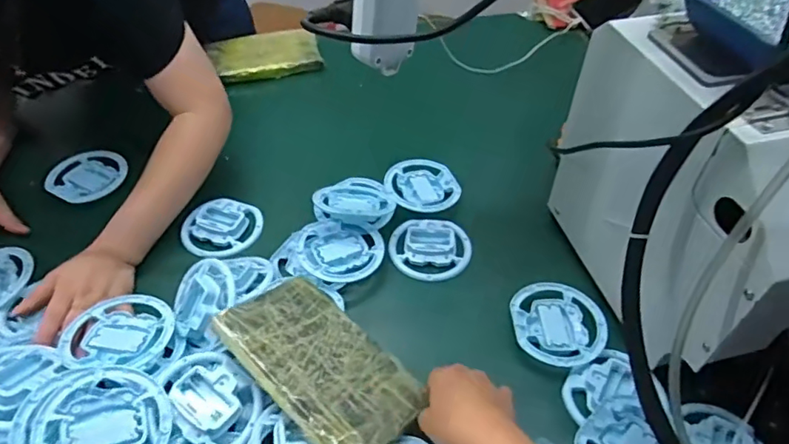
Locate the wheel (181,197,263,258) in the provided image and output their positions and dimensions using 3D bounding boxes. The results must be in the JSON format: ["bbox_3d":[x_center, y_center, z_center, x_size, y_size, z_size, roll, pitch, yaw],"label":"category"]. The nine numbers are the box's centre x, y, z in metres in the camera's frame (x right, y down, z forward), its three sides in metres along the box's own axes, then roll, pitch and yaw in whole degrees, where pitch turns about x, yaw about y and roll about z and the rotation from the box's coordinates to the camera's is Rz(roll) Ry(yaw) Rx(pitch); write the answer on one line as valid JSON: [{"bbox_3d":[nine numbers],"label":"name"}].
[{"bbox_3d":[-0.229,0.004,0.707,0.092,0.031,0.093,0,48,0],"label":"wheel"}]

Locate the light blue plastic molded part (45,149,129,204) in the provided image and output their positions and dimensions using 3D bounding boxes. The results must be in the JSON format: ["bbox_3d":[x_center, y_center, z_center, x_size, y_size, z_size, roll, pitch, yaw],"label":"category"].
[{"bbox_3d":[-0.442,-0.067,0.756,0.098,0.020,0.094,0,48,0],"label":"light blue plastic molded part"}]

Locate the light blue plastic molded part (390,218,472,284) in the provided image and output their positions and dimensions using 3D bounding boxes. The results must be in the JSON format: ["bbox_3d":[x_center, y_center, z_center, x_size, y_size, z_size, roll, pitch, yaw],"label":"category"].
[{"bbox_3d":[0.046,0.033,0.681,0.102,0.020,0.090,15,49,13],"label":"light blue plastic molded part"}]

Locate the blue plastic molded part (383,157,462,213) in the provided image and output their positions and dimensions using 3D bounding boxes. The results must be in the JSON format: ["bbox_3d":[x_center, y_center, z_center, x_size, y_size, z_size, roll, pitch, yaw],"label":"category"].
[{"bbox_3d":[0.039,-0.056,0.748,0.102,0.021,0.112,0,48,0],"label":"blue plastic molded part"}]

